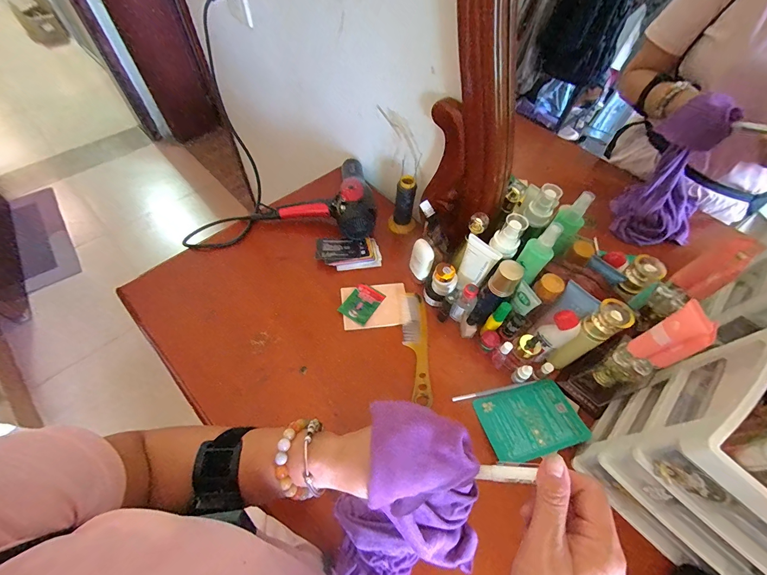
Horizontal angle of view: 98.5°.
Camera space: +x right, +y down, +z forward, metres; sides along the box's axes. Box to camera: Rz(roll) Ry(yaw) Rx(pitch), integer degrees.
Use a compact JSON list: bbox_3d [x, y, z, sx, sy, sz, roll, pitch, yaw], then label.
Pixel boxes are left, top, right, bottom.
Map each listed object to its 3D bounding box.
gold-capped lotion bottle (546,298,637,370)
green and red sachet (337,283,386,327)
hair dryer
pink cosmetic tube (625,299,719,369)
[{"bbox_3d":[0.307,0.078,0.507,0.050,0.156,0.045,-27,63,-19],"label":"gold-capped lotion bottle"},{"bbox_3d":[-0.039,0.029,0.617,0.057,0.008,0.078,31,61,15],"label":"green and red sachet"},{"bbox_3d":[-0.128,-0.213,0.704,0.252,0.090,0.202,12,58,4],"label":"hair dryer"},{"bbox_3d":[0.344,0.060,0.393,0.045,0.111,0.024,40,64,20],"label":"pink cosmetic tube"}]

